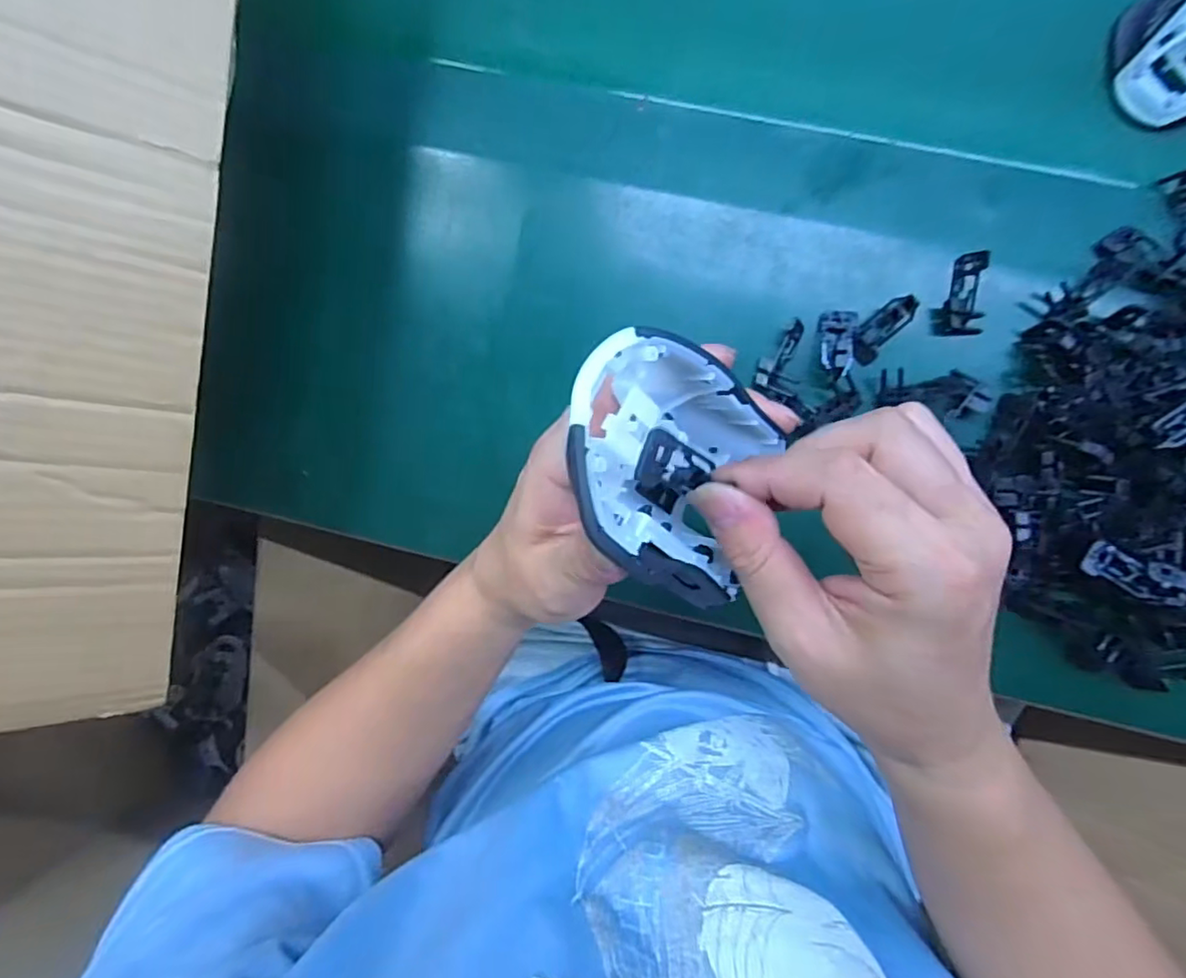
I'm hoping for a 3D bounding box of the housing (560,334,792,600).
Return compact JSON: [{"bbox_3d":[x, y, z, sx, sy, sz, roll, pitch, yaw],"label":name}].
[{"bbox_3d":[0.027,-0.005,0.214,0.039,0.109,0.075,-11,64,43],"label":"housing"}]

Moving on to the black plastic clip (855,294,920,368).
[{"bbox_3d":[0.168,-0.093,0.357,0.018,0.005,0.043,38,119,3],"label":"black plastic clip"}]

